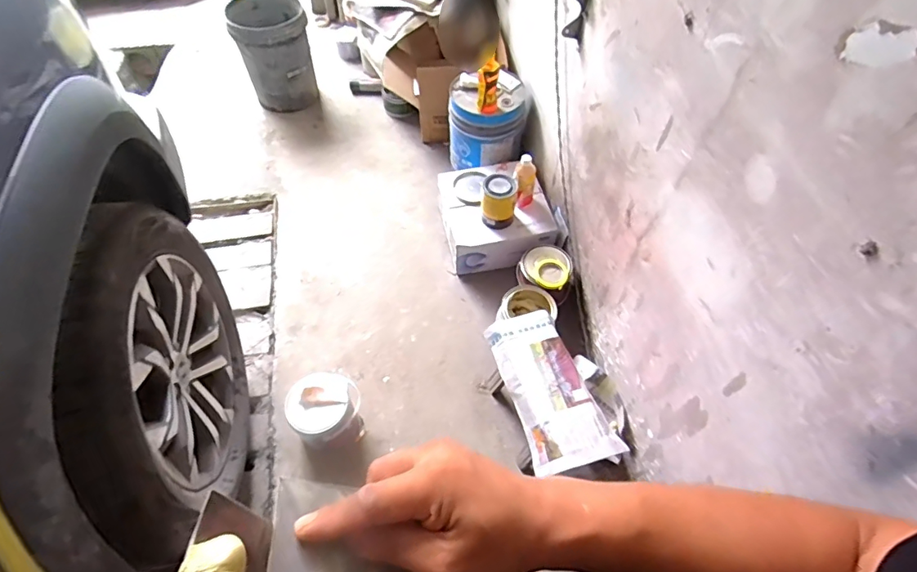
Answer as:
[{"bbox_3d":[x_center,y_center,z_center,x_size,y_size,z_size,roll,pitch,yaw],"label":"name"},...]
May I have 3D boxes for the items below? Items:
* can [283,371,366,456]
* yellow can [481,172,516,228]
[{"bbox_3d":[-0.333,0.326,1.237,0.175,0.159,0.189,1,56,-2],"label":"can"},{"bbox_3d":[0.120,-0.260,1.471,0.101,0.131,0.106,2,56,-1],"label":"yellow can"}]

